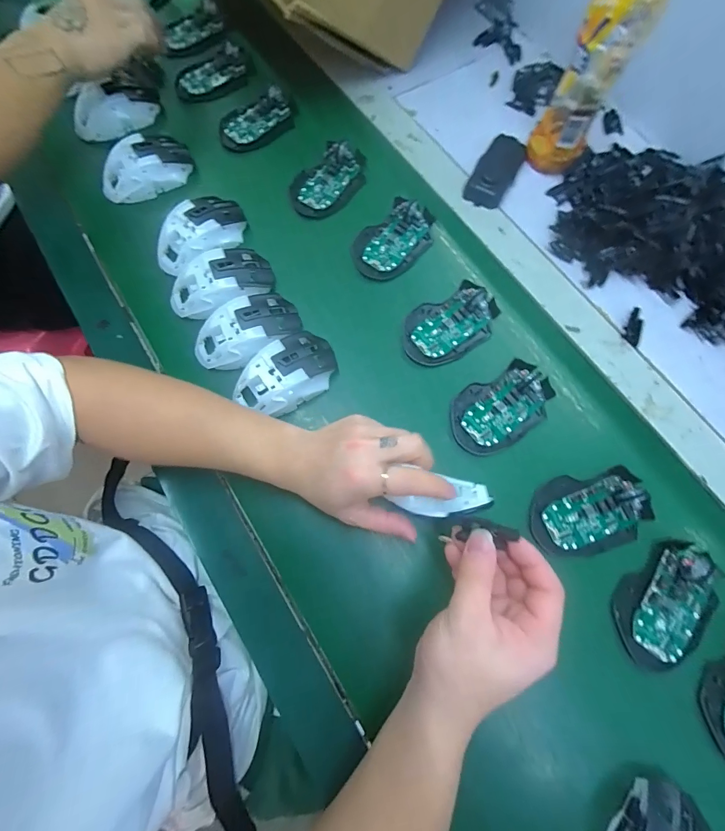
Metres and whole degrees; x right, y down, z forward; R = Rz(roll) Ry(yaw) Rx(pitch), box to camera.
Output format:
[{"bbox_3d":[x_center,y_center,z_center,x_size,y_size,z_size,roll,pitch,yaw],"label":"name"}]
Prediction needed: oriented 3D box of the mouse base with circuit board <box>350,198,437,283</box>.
[{"bbox_3d":[0.039,-0.216,0.455,0.112,0.022,0.073,-40,77,-10],"label":"mouse base with circuit board"}]

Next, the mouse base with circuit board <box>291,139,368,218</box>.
[{"bbox_3d":[-0.043,-0.306,0.479,0.072,0.025,0.110,42,79,12],"label":"mouse base with circuit board"}]

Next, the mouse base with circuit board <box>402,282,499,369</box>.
[{"bbox_3d":[0.099,-0.106,0.420,0.115,0.024,0.074,-34,76,-8],"label":"mouse base with circuit board"}]

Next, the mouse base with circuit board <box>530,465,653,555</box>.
[{"bbox_3d":[0.220,0.092,0.356,0.115,0.023,0.073,-18,74,-4],"label":"mouse base with circuit board"}]

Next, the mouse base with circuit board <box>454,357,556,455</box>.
[{"bbox_3d":[0.147,-0.009,0.392,0.113,0.024,0.074,-34,76,-8],"label":"mouse base with circuit board"}]

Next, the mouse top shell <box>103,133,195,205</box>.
[{"bbox_3d":[-0.278,-0.318,0.476,0.119,0.035,0.066,-31,75,-7],"label":"mouse top shell"}]

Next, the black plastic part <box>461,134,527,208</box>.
[{"bbox_3d":[0.175,-0.318,0.485,0.046,0.020,0.108,29,76,9],"label":"black plastic part"}]

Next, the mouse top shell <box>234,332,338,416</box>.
[{"bbox_3d":[-0.081,-0.040,0.397,0.117,0.041,0.064,-42,77,-10],"label":"mouse top shell"}]

